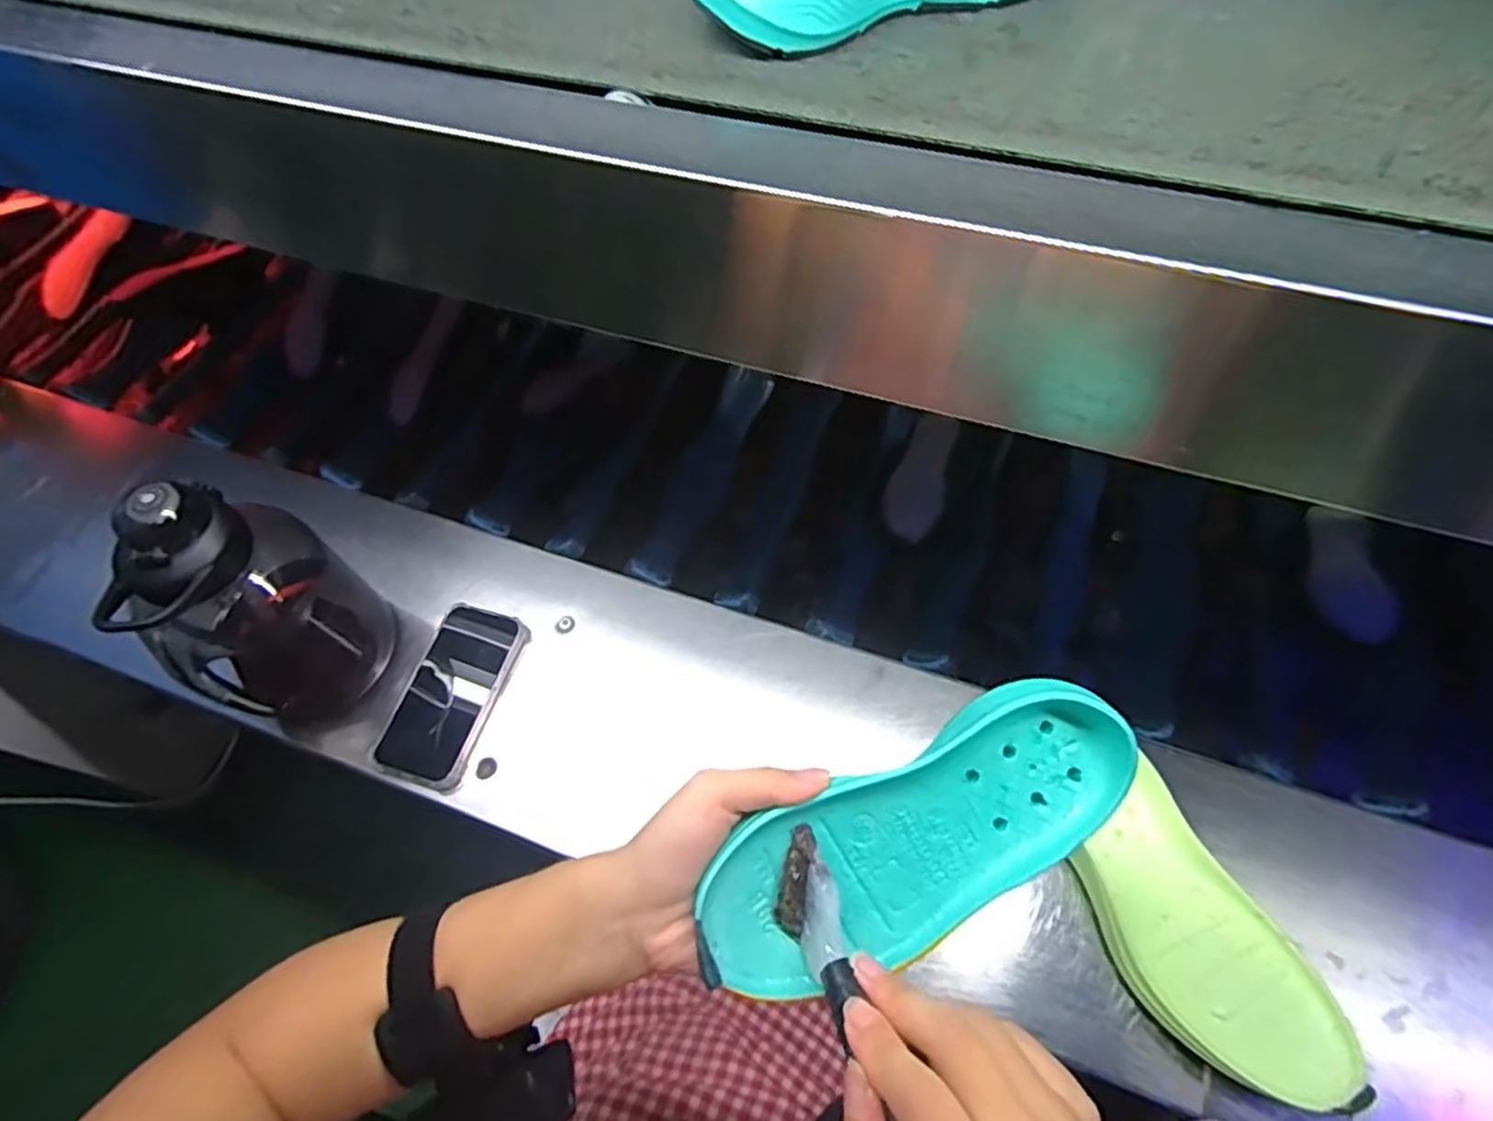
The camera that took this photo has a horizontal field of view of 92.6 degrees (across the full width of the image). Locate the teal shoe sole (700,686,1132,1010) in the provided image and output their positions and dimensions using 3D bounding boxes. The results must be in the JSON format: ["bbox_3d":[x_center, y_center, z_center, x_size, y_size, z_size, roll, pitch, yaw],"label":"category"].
[{"bbox_3d":[0.073,0.120,0.314,0.195,0.033,0.077,-26,83,-6],"label":"teal shoe sole"}]

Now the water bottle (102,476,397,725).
[{"bbox_3d":[-0.371,0.035,0.541,0.106,0.221,0.126,32,68,19],"label":"water bottle"}]

